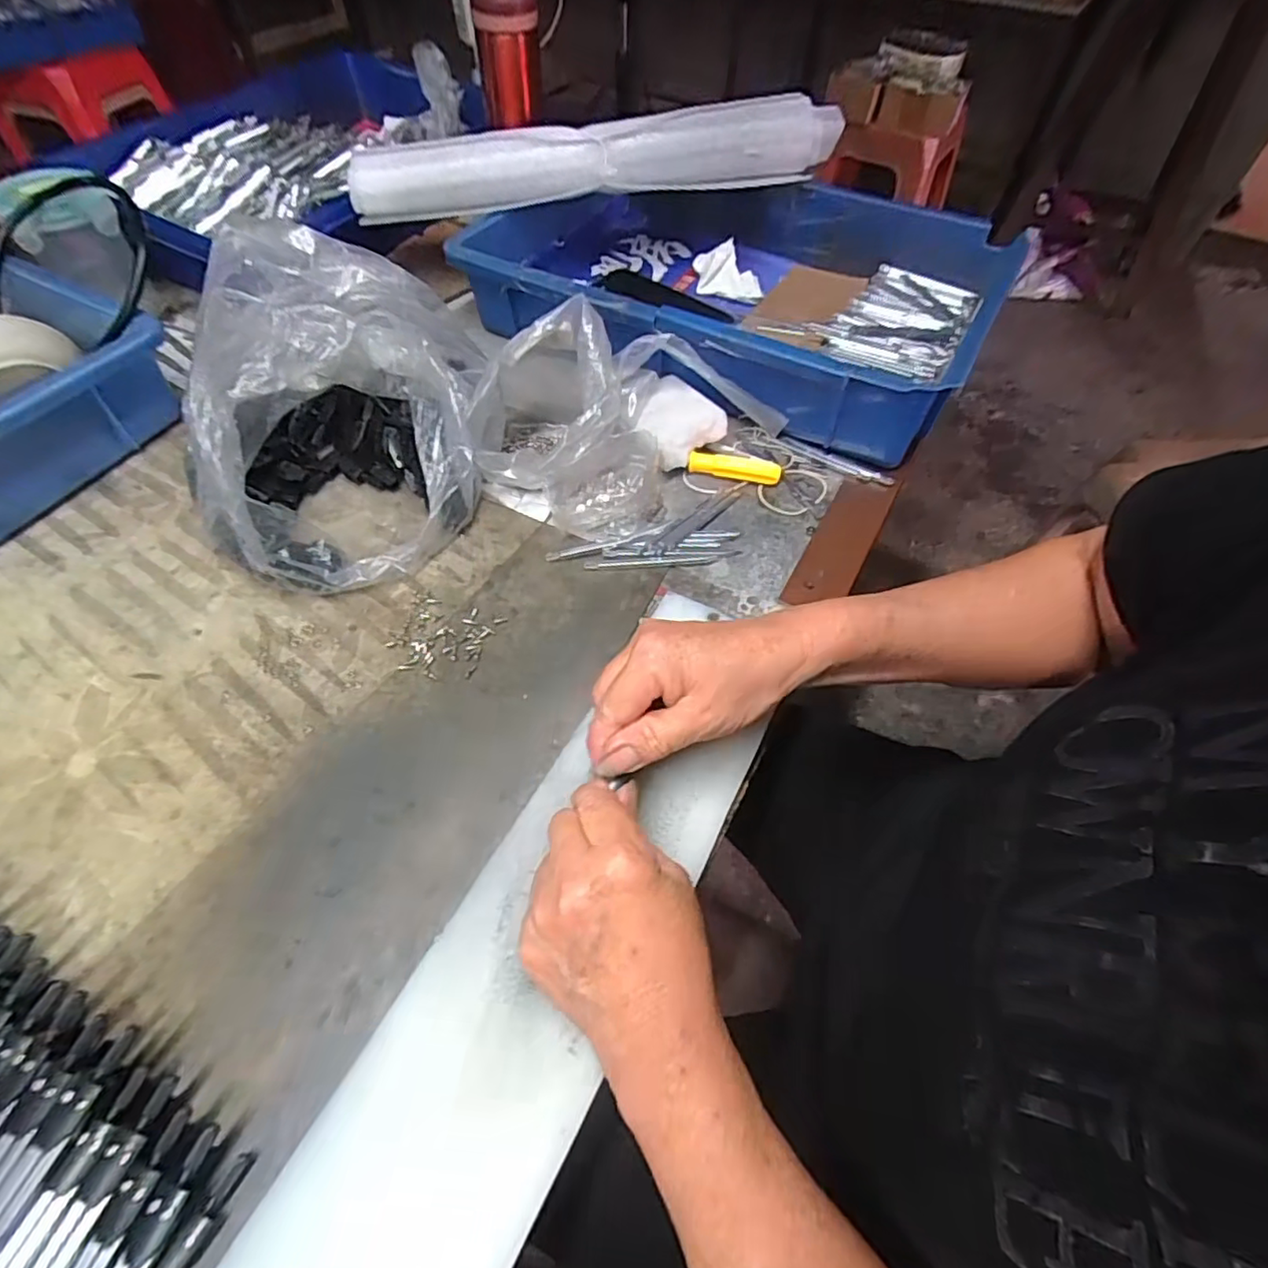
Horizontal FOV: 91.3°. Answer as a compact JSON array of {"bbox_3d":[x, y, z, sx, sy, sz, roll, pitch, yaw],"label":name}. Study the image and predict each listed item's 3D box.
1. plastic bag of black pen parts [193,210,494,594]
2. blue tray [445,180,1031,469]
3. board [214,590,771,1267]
[{"bbox_3d":[-0.195,-0.152,0.418,0.172,0.141,0.212,-6,55,-6],"label":"plastic bag of black pen parts"},{"bbox_3d":[0.077,-0.312,0.554,0.434,0.088,0.281,21,57,12],"label":"blue tray"},{"bbox_3d":[-0.036,0.138,0.288,0.094,0.012,0.394,26,59,15],"label":"board"}]

